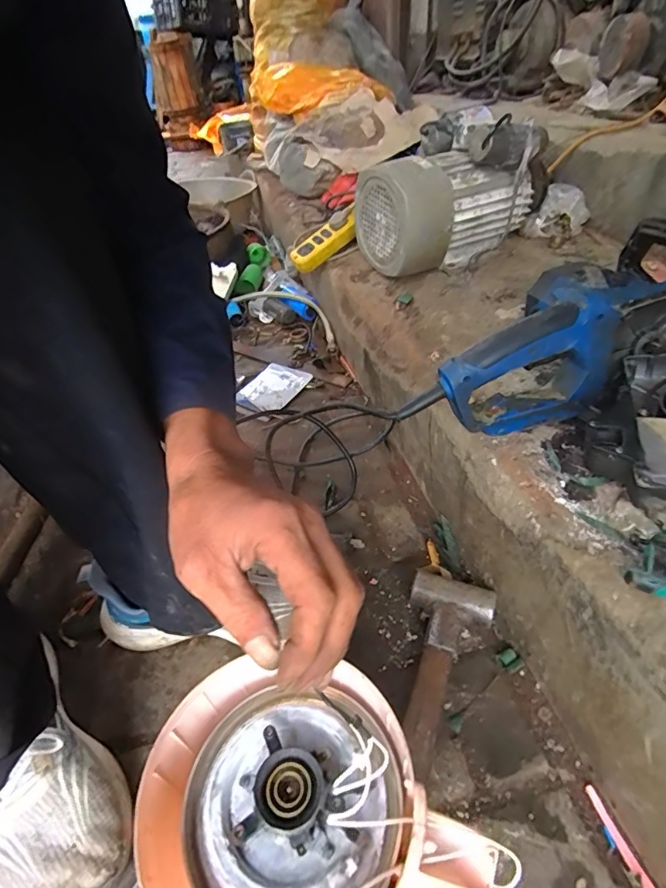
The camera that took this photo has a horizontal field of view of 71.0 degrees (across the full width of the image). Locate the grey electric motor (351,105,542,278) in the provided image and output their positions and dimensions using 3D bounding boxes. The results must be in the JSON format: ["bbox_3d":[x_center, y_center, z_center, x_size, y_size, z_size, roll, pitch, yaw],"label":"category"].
[{"bbox_3d":[0.210,-0.435,0.831,0.305,0.207,0.178,-21,43,-18],"label":"grey electric motor"}]

